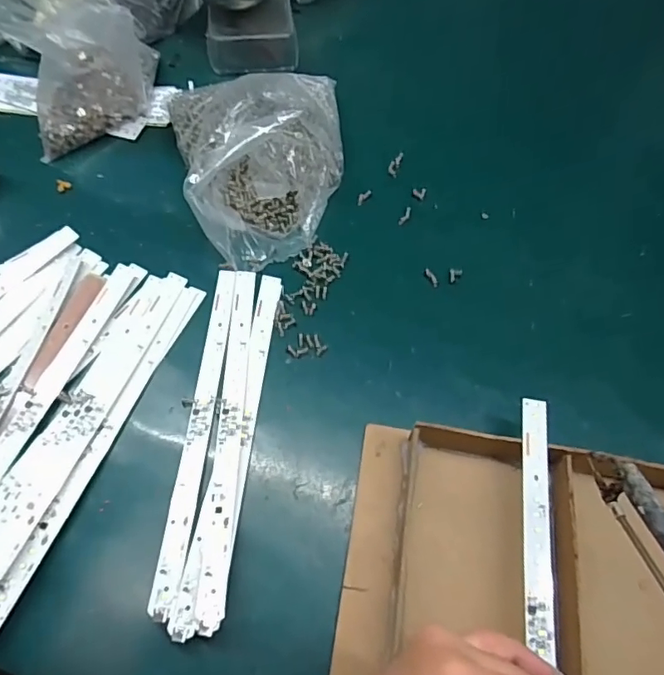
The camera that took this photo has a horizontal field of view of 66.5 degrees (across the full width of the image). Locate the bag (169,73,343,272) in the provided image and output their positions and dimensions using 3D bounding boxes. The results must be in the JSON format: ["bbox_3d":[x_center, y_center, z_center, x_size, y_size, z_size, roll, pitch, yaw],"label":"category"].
[{"bbox_3d":[-0.071,-0.180,0.496,0.176,0.070,0.223,-3,61,-6],"label":"bag"}]

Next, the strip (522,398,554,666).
[{"bbox_3d":[0.129,0.171,0.313,0.017,0.010,0.284,10,60,2],"label":"strip"}]

